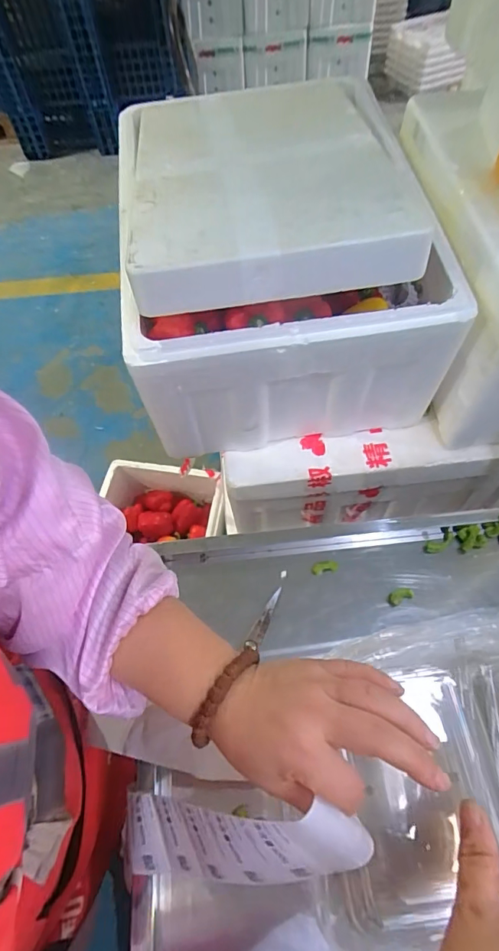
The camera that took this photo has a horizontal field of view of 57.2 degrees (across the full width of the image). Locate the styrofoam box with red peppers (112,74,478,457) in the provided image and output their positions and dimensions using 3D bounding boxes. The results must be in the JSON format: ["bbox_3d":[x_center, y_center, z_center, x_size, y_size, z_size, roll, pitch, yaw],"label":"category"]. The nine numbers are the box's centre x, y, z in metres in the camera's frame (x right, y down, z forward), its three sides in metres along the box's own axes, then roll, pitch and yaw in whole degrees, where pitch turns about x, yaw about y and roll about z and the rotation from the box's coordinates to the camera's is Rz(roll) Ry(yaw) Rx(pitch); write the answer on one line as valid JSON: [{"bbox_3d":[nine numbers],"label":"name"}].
[{"bbox_3d":[0.031,-0.356,0.758,0.439,0.323,0.544,-10,58,-2],"label":"styrofoam box with red peppers"}]

